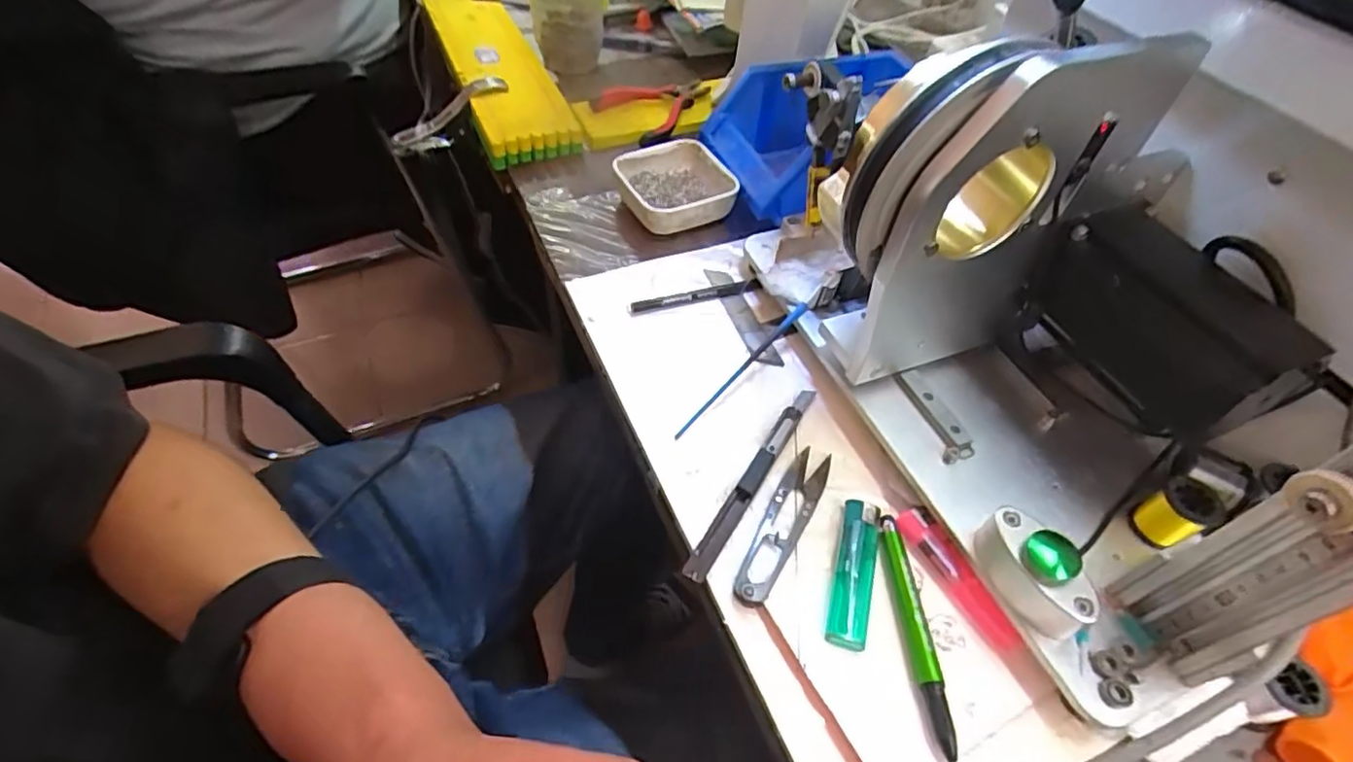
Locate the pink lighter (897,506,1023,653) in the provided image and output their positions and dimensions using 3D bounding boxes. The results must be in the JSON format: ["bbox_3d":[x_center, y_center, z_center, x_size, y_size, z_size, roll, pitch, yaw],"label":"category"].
[{"bbox_3d":[0.143,0.100,0.325,0.016,0.014,0.078,-20,54,-19],"label":"pink lighter"}]

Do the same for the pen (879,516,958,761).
[{"bbox_3d":[0.116,0.117,0.307,0.011,0.006,0.112,-1,50,-4],"label":"pen"}]

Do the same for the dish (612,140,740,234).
[{"bbox_3d":[0.000,-0.156,0.511,0.080,0.031,0.089,-16,53,-16],"label":"dish"}]

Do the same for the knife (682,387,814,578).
[{"bbox_3d":[0.044,0.052,0.359,0.011,0.008,0.145,26,53,18],"label":"knife"}]

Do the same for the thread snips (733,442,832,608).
[{"bbox_3d":[0.057,0.074,0.341,0.023,0.007,0.101,26,53,17],"label":"thread snips"}]

